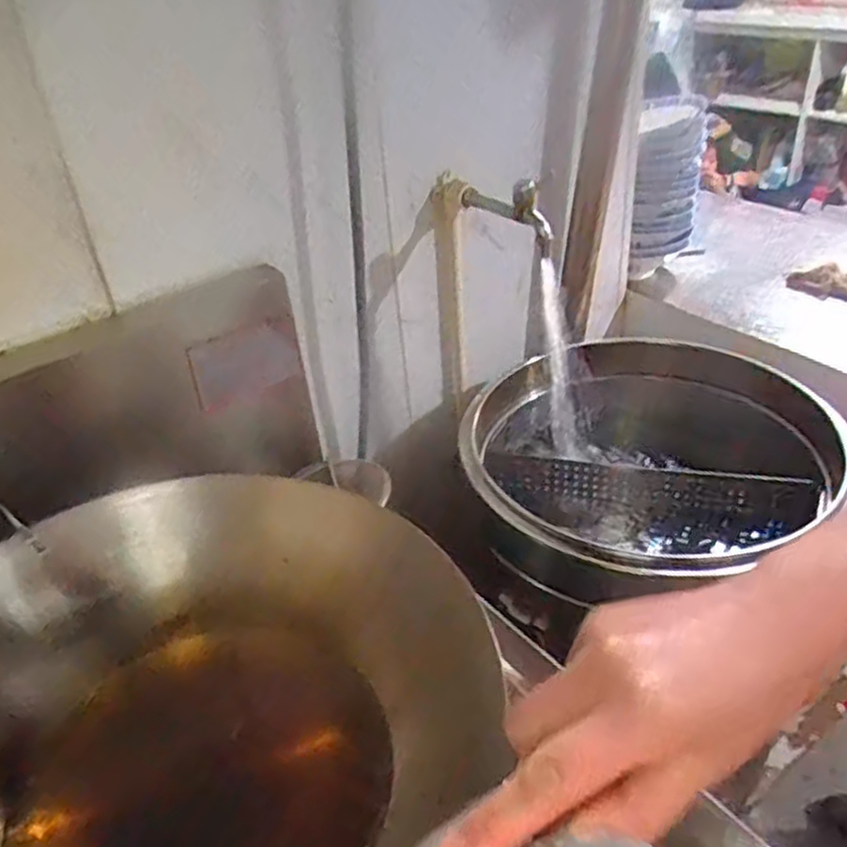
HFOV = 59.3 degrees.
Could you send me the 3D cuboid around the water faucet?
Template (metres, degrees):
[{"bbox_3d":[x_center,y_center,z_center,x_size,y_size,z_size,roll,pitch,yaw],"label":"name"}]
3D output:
[{"bbox_3d":[0.094,-0.297,1.036,0.060,0.081,0.204,-26,40,-26],"label":"water faucet"}]

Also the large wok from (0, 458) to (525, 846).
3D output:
[{"bbox_3d":[-0.196,0.244,0.636,0.500,0.171,0.451,-7,35,-2],"label":"large wok"}]

